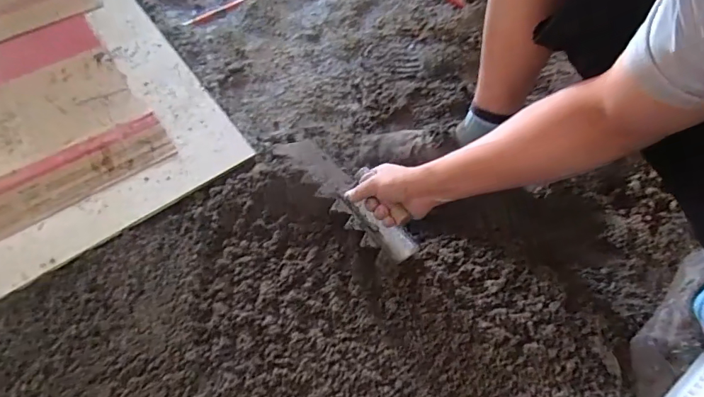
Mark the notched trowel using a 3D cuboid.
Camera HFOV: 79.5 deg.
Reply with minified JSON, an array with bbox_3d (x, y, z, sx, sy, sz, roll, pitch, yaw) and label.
[{"bbox_3d":[-0.012,-0.015,0.672,0.082,0.086,0.275,-37,68,-21],"label":"notched trowel"}]

